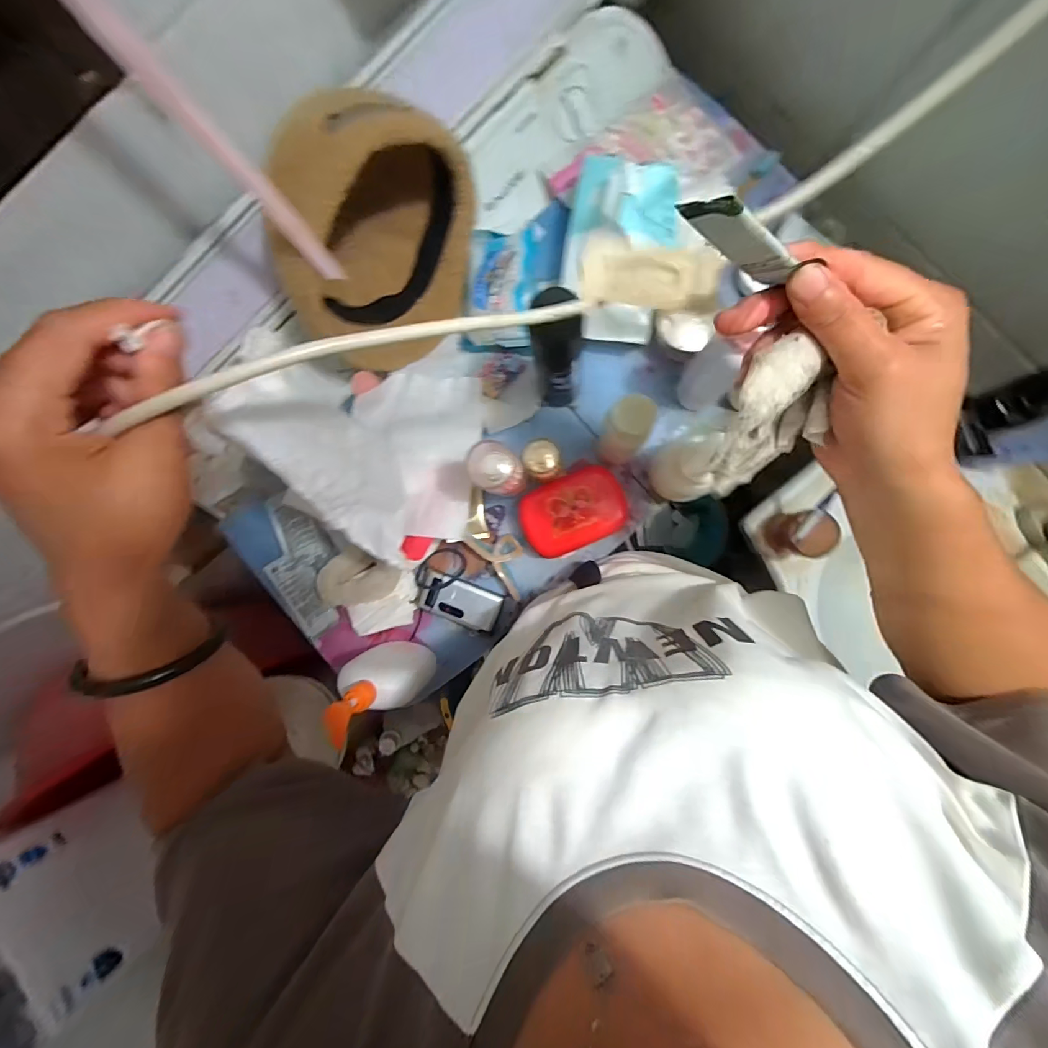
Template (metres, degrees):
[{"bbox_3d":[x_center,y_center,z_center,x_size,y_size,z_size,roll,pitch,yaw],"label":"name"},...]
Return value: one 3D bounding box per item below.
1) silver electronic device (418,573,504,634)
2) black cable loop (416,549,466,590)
[{"bbox_3d":[-0.079,0.098,0.559,0.100,0.021,0.050,20,91,7],"label":"silver electronic device"},{"bbox_3d":[-0.109,0.058,0.566,0.069,0.026,0.048,-21,86,6],"label":"black cable loop"}]

